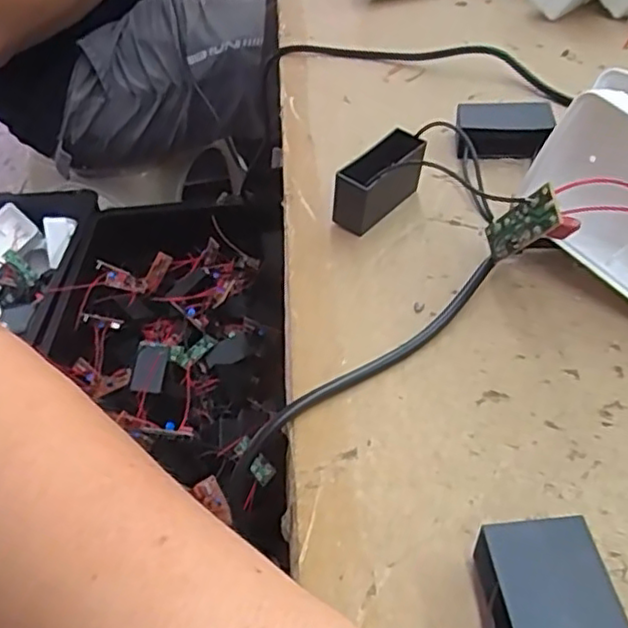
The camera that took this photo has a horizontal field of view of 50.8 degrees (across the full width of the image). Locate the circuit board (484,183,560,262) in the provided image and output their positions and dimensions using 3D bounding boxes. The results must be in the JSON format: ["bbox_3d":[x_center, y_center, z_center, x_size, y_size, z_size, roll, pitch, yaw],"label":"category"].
[{"bbox_3d":[0.079,-0.034,0.254,0.005,0.044,0.015,-28,84,-21],"label":"circuit board"}]

